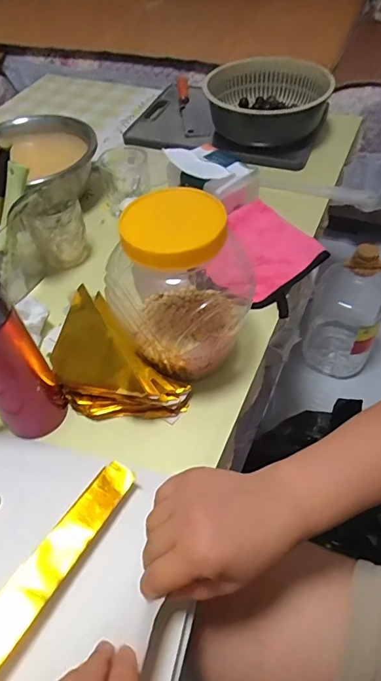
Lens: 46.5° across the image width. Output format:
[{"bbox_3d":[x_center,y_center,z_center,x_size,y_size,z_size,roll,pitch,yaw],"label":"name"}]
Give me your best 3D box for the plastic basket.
[{"bbox_3d":[0.136,-0.430,0.793,0.216,0.079,0.205,-2,51,2],"label":"plastic basket"}]

